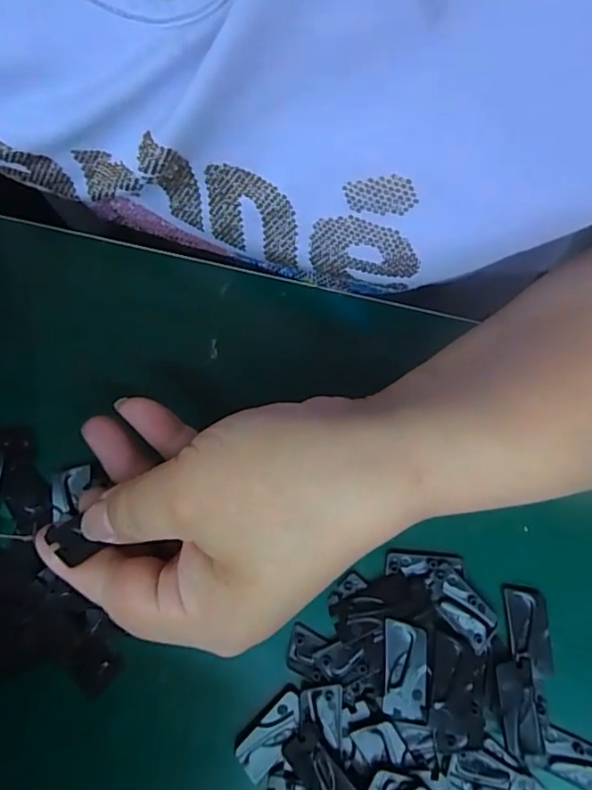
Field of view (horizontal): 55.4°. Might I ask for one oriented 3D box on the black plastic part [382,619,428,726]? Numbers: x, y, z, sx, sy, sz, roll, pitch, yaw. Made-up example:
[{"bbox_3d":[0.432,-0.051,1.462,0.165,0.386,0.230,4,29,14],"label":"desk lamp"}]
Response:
[{"bbox_3d":[0.043,0.108,0.221,0.017,0.006,0.035,4,79,2],"label":"black plastic part"}]

